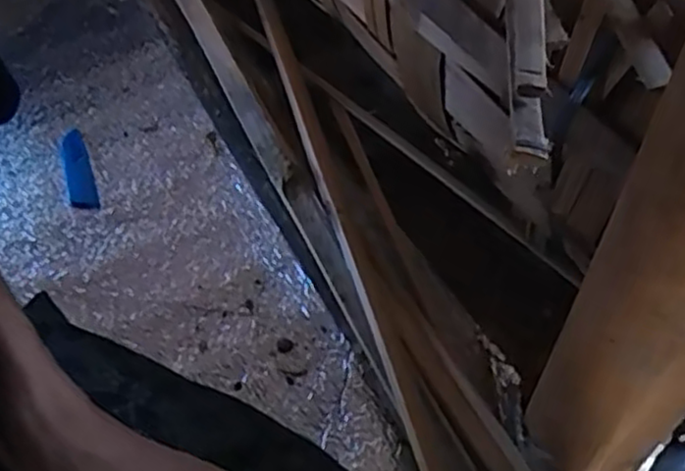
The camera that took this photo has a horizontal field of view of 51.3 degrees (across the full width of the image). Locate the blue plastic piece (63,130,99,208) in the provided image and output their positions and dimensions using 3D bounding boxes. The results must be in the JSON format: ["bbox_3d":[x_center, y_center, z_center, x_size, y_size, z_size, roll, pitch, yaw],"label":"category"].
[{"bbox_3d":[-0.245,-0.062,0.662,0.024,0.011,0.099,-15,51,-10],"label":"blue plastic piece"}]

